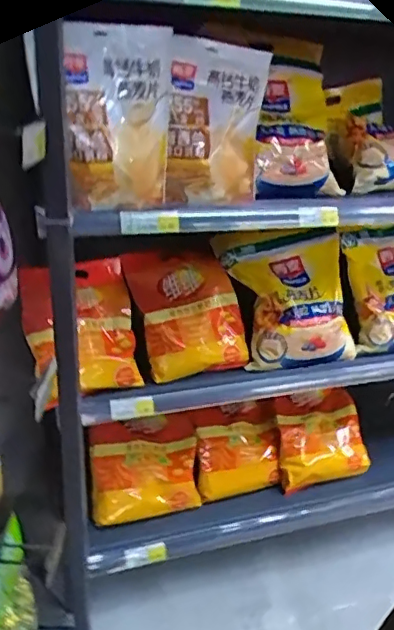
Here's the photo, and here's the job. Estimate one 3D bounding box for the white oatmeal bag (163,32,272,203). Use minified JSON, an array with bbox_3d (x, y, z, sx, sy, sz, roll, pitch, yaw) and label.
[{"bbox_3d":[0.036,-0.360,1.049,0.204,0.297,0.037,0,4,-24],"label":"white oatmeal bag"}]

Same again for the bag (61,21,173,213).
[{"bbox_3d":[-0.132,-0.334,0.943,0.193,0.305,0.037,-2,2,-37],"label":"bag"}]

